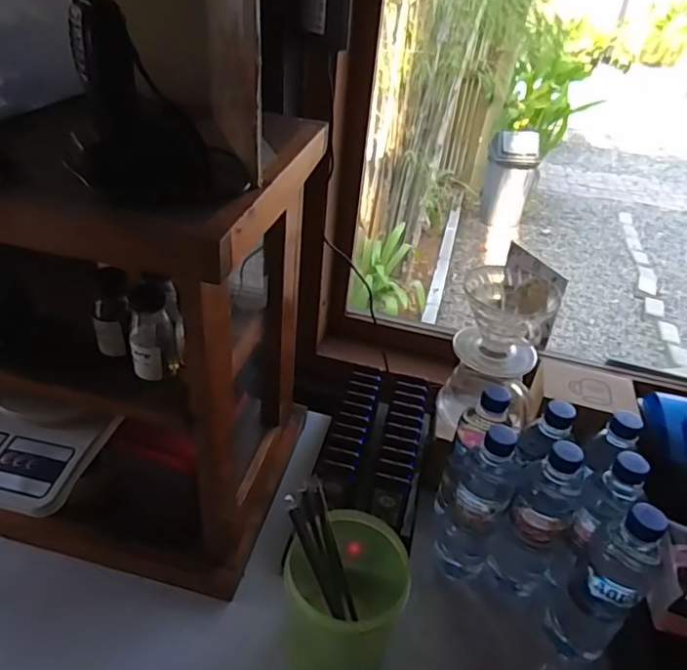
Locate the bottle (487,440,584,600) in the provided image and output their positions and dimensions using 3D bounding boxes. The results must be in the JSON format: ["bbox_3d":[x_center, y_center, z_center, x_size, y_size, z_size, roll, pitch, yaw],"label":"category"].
[{"bbox_3d":[0.217,0.207,0.616,0.062,0.223,0.064,28,41,27],"label":"bottle"}]

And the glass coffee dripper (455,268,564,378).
[{"bbox_3d":[0.199,-0.011,0.694,0.106,0.118,0.124,18,37,16],"label":"glass coffee dripper"}]

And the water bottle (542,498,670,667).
[{"bbox_3d":[0.267,0.254,0.559,0.065,0.217,0.064,-24,45,-36],"label":"water bottle"}]

